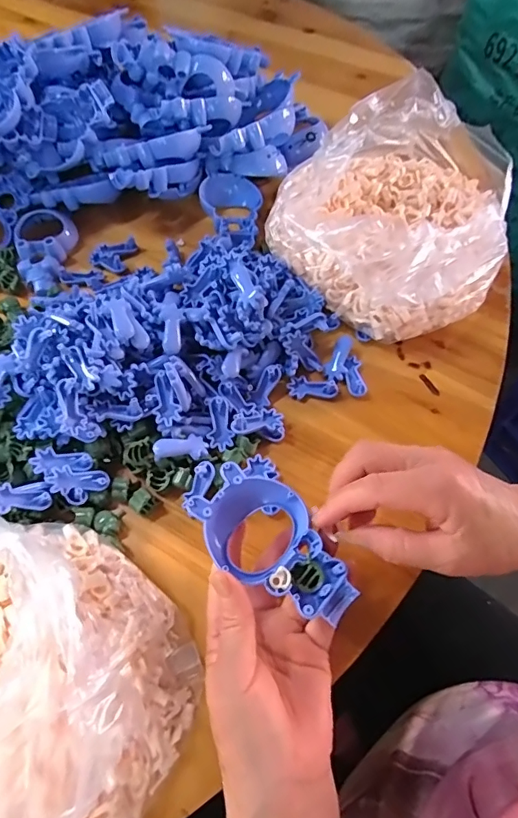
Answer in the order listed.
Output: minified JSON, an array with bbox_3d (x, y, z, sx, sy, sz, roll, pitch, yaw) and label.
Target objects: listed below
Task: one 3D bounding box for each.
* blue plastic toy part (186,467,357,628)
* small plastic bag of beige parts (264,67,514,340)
[{"bbox_3d":[0.010,0.077,0.276,0.102,0.020,0.057,38,70,19],"label":"blue plastic toy part"},{"bbox_3d":[0.126,-0.165,0.406,0.171,0.104,0.190,41,71,20],"label":"small plastic bag of beige parts"}]

